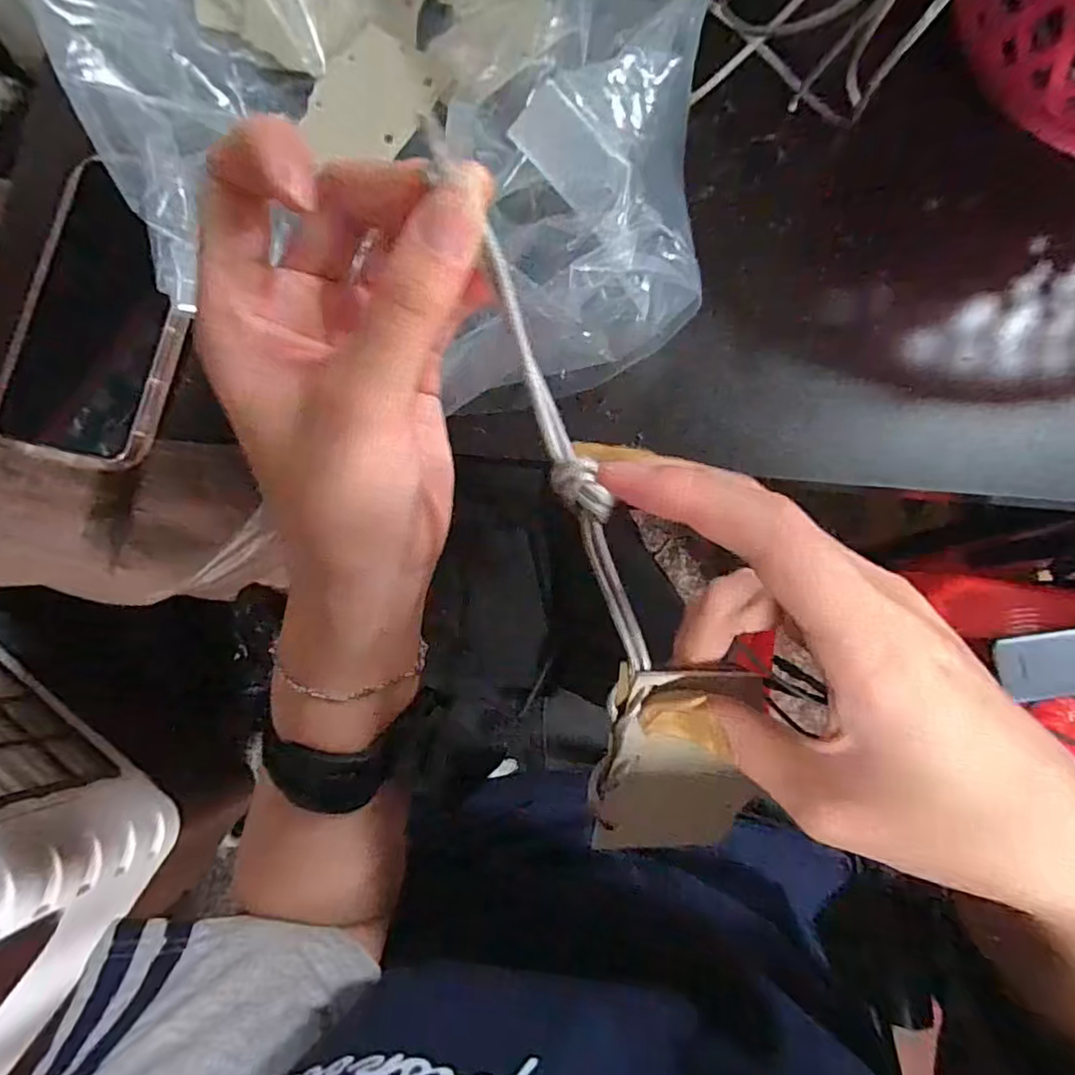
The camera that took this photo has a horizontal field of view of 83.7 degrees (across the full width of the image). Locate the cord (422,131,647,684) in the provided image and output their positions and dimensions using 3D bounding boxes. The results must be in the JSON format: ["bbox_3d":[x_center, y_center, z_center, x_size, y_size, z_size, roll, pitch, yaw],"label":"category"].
[{"bbox_3d":[0.006,-0.027,0.161,0.011,0.006,0.152,-22,109,-1],"label":"cord"}]

